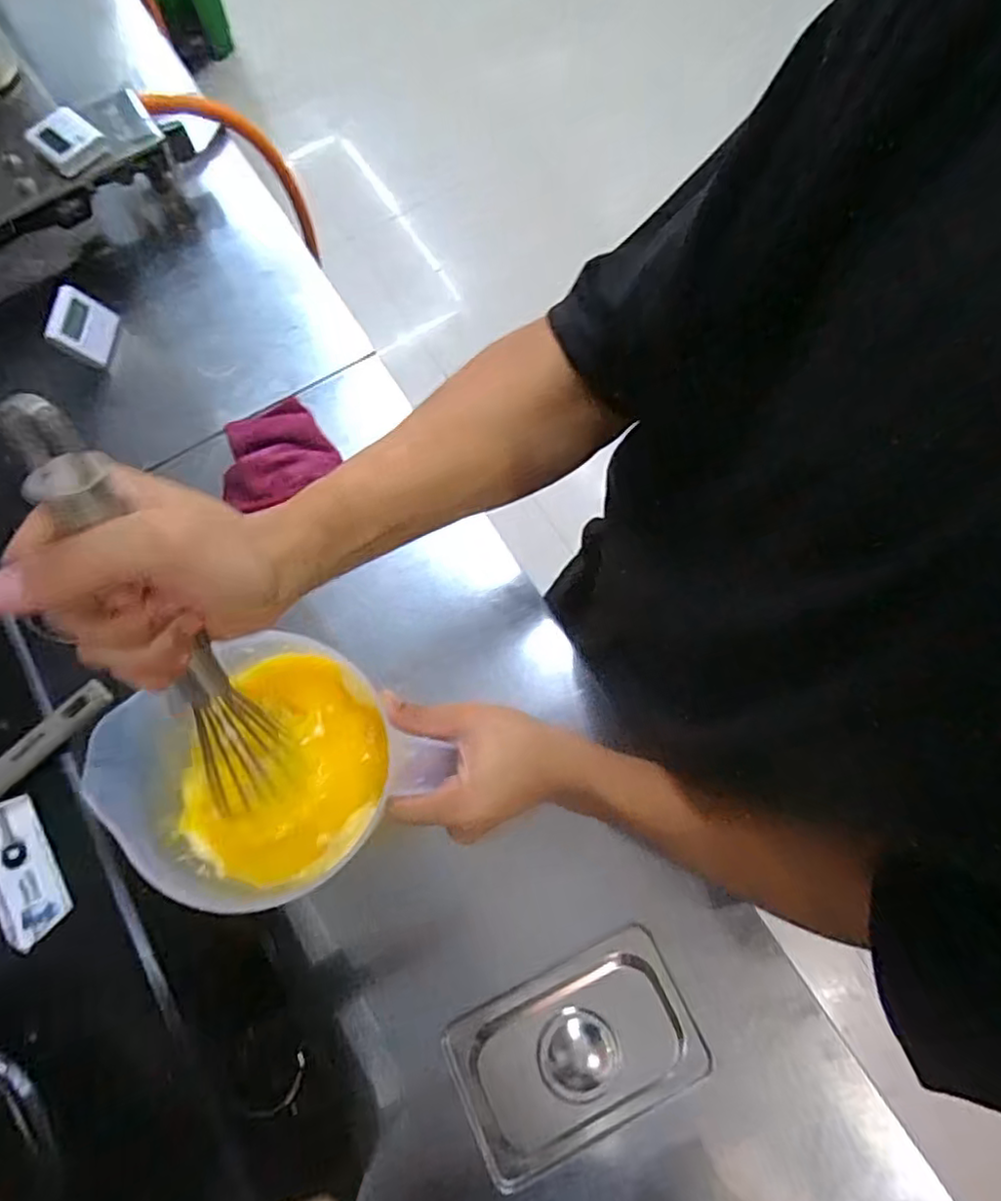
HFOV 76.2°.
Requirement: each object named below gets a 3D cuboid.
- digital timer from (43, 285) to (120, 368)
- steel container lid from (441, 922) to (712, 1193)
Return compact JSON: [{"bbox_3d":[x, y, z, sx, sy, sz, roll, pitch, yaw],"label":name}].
[{"bbox_3d":[-0.402,-0.264,0.614,0.011,0.056,0.055,16,83,40],"label":"digital timer"},{"bbox_3d":[0.054,0.328,0.468,0.174,0.016,0.108,-25,75,-7],"label":"steel container lid"}]

